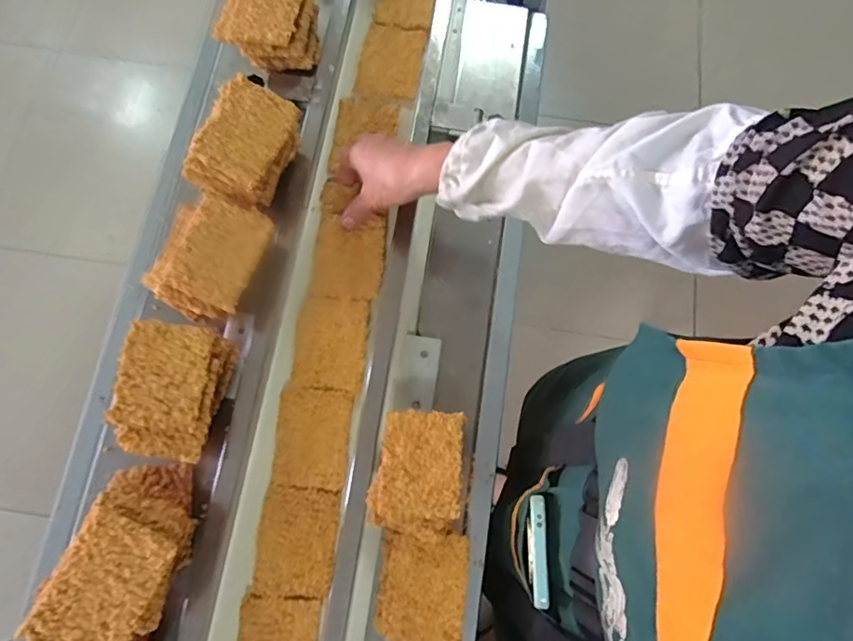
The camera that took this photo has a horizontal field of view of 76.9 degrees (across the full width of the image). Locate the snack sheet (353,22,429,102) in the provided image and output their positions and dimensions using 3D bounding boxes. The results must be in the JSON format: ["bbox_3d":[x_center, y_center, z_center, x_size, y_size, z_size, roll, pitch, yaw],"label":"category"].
[{"bbox_3d":[-0.039,-0.295,0.607,0.069,0.007,0.089,11,75,2],"label":"snack sheet"}]

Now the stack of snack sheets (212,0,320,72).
[{"bbox_3d":[-0.171,-0.321,0.582,0.102,0.061,0.100,10,75,2],"label":"stack of snack sheets"}]

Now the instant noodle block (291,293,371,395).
[{"bbox_3d":[-0.092,0.022,0.520,0.069,0.013,0.087,8,75,1],"label":"instant noodle block"}]

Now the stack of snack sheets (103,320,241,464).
[{"bbox_3d":[-0.221,0.062,0.473,0.078,0.056,0.109,10,75,2],"label":"stack of snack sheets"}]

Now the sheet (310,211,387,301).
[{"bbox_3d":[-0.076,-0.065,0.532,0.068,0.012,0.088,5,75,0],"label":"sheet"}]

